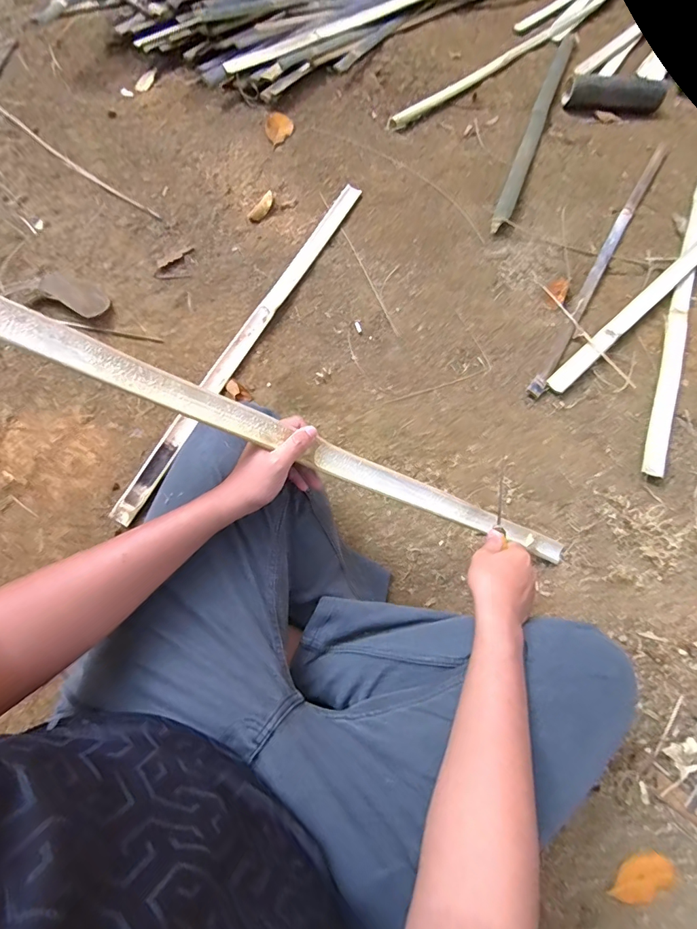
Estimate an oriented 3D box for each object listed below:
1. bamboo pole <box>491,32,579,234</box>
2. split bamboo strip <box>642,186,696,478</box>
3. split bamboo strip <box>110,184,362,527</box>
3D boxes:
[{"bbox_3d":[0.495,-0.906,1.135,0.043,0.036,0.905,22,72,8],"label":"bamboo pole"},{"bbox_3d":[0.722,-0.357,0.938,0.040,0.024,0.896,23,72,9],"label":"split bamboo strip"},{"bbox_3d":[-0.191,-0.275,0.882,0.043,0.014,0.878,25,72,9],"label":"split bamboo strip"}]

